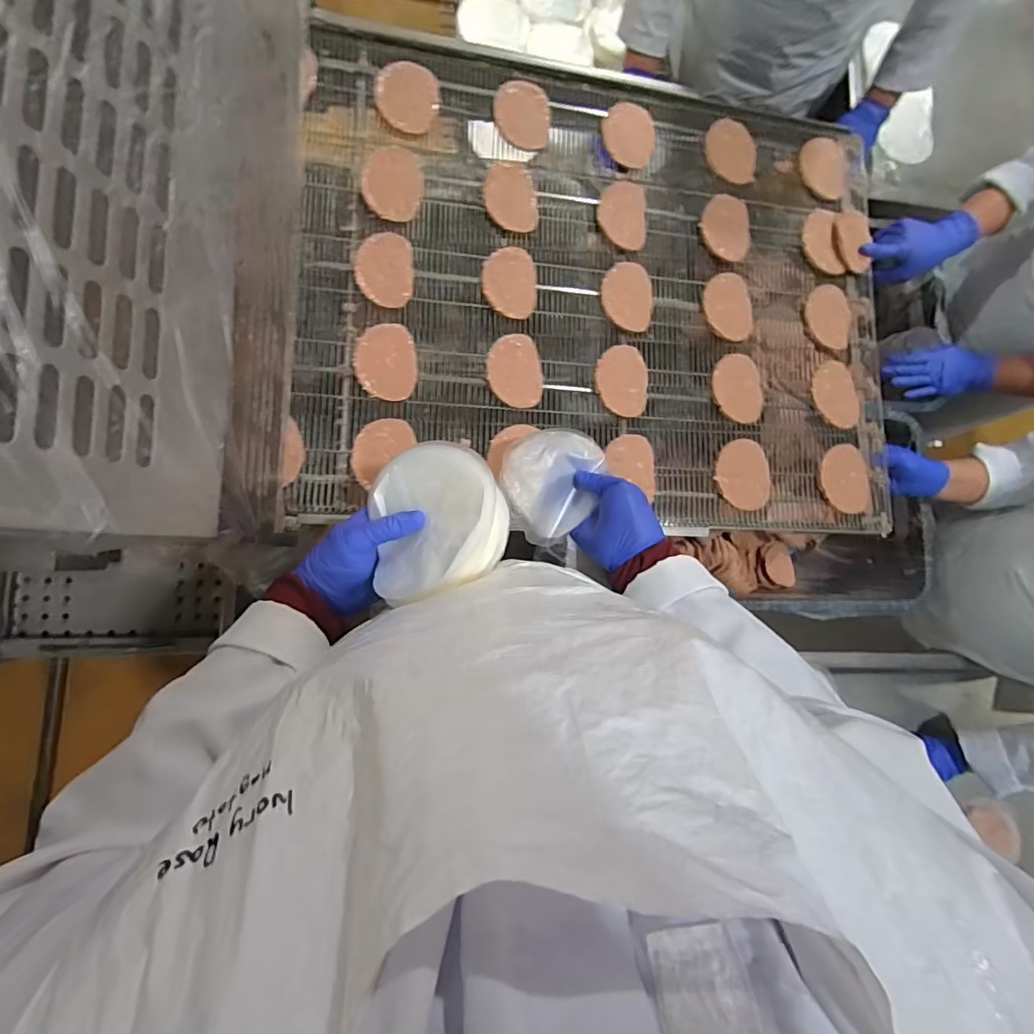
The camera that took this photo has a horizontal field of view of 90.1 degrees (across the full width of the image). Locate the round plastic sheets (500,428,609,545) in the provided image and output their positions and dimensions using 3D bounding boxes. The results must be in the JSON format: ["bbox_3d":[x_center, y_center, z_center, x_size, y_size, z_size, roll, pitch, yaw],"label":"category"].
[{"bbox_3d":[0.043,-0.041,0.544,0.120,0.035,0.109,-24,88,-9],"label":"round plastic sheets"}]

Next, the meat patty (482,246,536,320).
[{"bbox_3d":[-0.009,-0.294,0.649,0.065,0.012,0.091,-1,85,-7],"label":"meat patty"}]

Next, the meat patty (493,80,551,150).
[{"bbox_3d":[0.008,-0.533,0.681,0.075,0.012,0.085,11,83,-6],"label":"meat patty"}]

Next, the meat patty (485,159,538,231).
[{"bbox_3d":[-0.008,-0.417,0.670,0.065,0.015,0.087,-5,85,-7],"label":"meat patty"}]

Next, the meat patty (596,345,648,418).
[{"bbox_3d":[0.134,-0.172,0.656,0.065,0.018,0.089,-4,85,-7],"label":"meat patty"}]

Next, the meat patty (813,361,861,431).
[{"bbox_3d":[0.438,-0.168,0.713,0.074,0.022,0.092,-12,86,-8],"label":"meat patty"}]

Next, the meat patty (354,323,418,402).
[{"bbox_3d":[-0.154,-0.185,0.611,0.068,0.014,0.091,-7,85,-8],"label":"meat patty"}]

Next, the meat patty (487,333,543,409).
[{"bbox_3d":[-0.002,-0.179,0.635,0.066,0.008,0.088,0,84,-7],"label":"meat patty"}]

